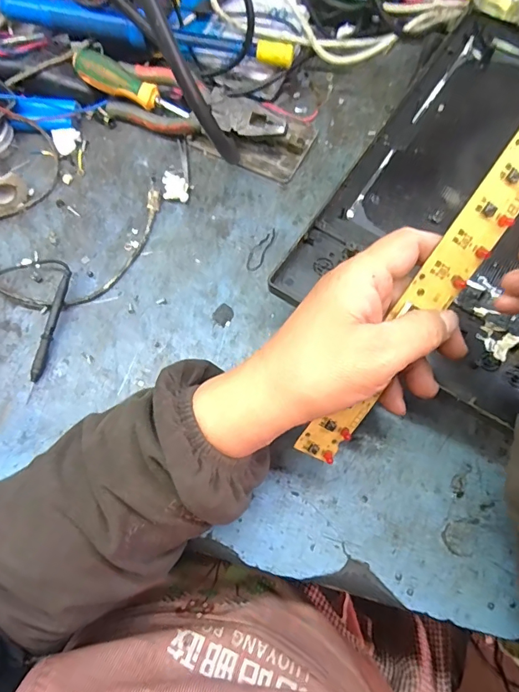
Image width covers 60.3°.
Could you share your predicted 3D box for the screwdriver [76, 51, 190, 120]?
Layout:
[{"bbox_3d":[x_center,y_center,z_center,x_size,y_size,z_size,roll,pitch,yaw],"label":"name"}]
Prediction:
[{"bbox_3d":[-0.132,-0.262,0.452,0.117,0.031,0.022,22,72,-9],"label":"screwdriver"}]

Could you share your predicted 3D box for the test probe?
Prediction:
[{"bbox_3d":[-0.184,-0.010,0.388,0.009,0.015,0.114,11,71,5],"label":"test probe"}]

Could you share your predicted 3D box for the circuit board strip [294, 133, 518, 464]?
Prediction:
[{"bbox_3d":[0.098,-0.020,0.278,0.029,0.004,0.235,28,106,-15],"label":"circuit board strip"}]

